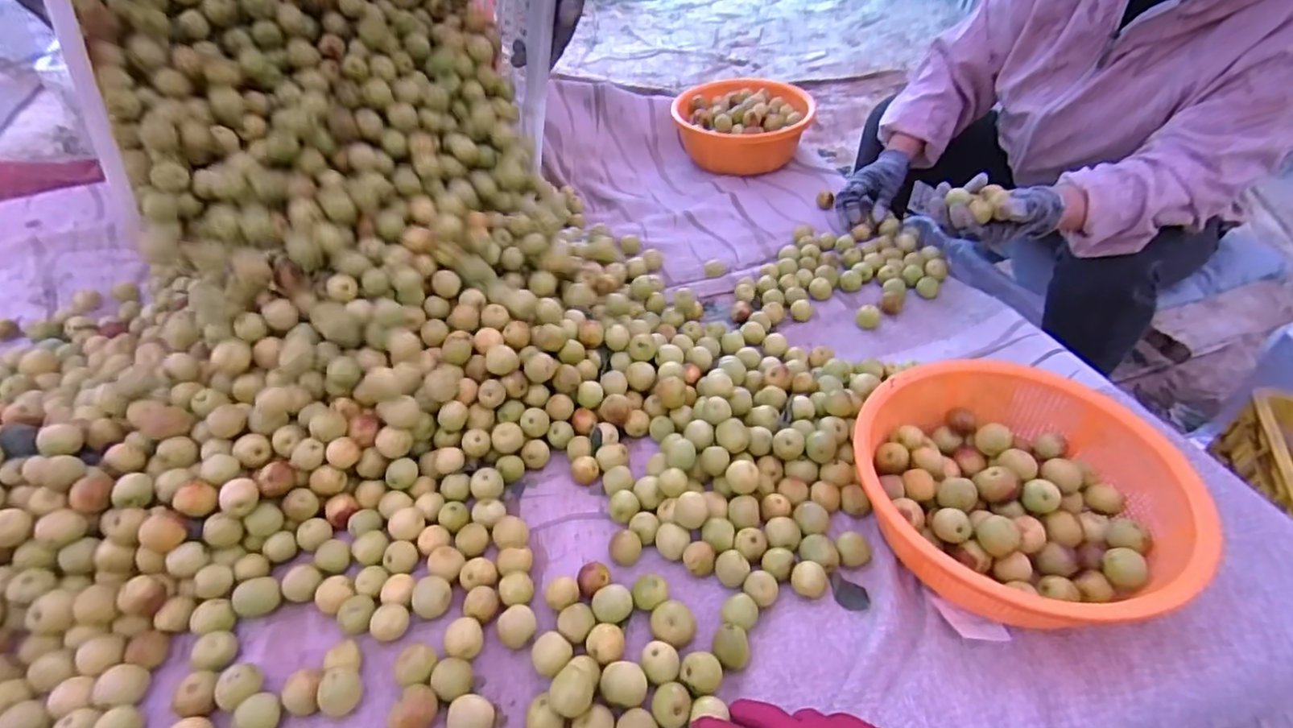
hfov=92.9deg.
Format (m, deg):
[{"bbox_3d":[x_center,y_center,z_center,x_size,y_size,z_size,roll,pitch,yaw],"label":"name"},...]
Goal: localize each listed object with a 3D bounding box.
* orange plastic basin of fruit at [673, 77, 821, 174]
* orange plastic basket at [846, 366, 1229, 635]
[{"bbox_3d":[0.171,-0.469,1.186,0.222,0.105,0.263,-31,52,-29],"label":"orange plastic basin of fruit"},{"bbox_3d":[0.327,0.105,0.543,0.273,0.074,0.256,0,43,0],"label":"orange plastic basket"}]

